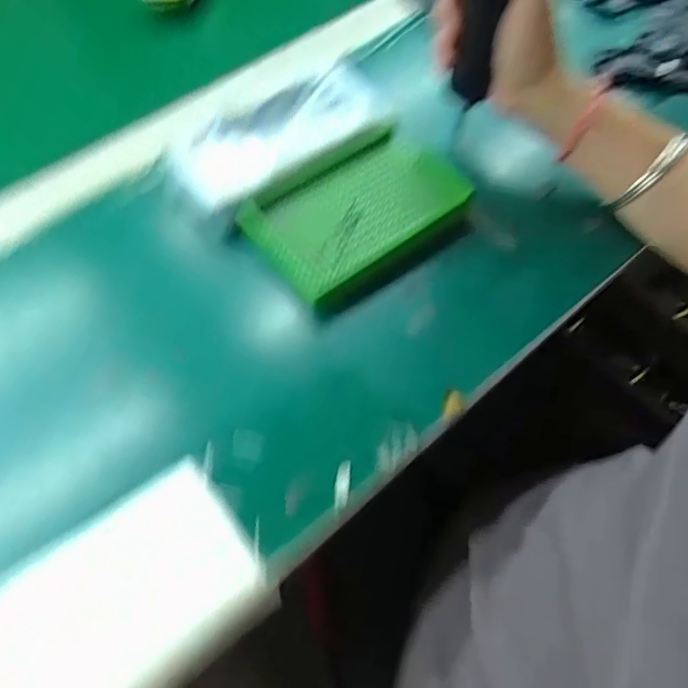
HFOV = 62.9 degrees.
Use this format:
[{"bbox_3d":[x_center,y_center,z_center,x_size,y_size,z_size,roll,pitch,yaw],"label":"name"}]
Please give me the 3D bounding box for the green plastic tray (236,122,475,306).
[{"bbox_3d":[0.012,-0.101,0.396,0.149,0.021,0.089,-33,68,-16],"label":"green plastic tray"}]

